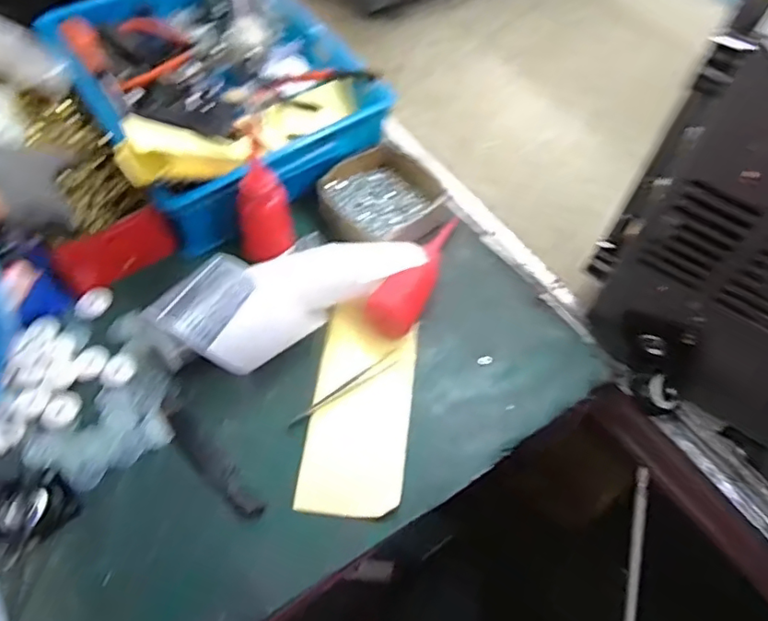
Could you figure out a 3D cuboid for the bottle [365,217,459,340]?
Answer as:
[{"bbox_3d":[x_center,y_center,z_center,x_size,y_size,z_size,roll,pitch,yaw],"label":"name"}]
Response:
[{"bbox_3d":[0.044,-0.039,0.587,0.046,0.037,0.167,33,63,16],"label":"bottle"}]

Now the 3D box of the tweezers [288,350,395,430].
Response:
[{"bbox_3d":[-0.036,0.074,0.534,0.118,0.005,0.012,-32,65,-19],"label":"tweezers"}]

